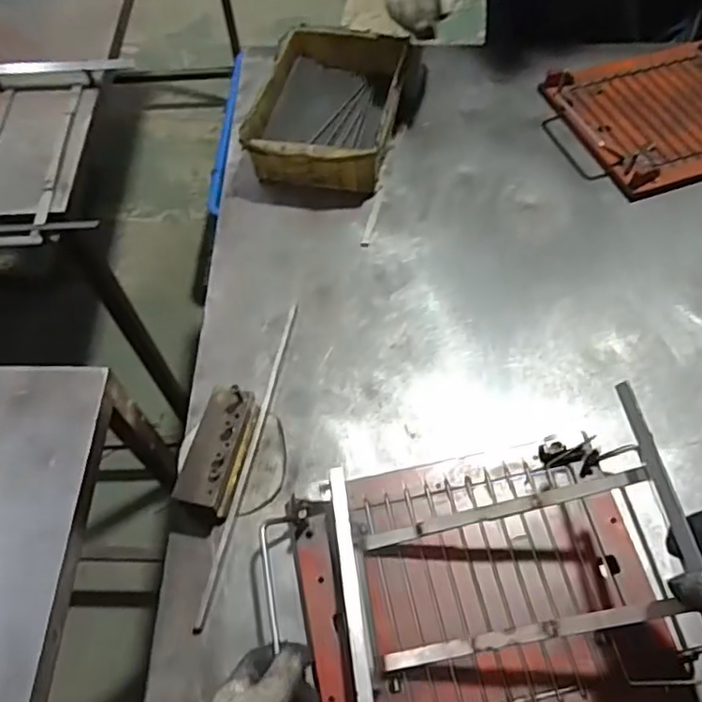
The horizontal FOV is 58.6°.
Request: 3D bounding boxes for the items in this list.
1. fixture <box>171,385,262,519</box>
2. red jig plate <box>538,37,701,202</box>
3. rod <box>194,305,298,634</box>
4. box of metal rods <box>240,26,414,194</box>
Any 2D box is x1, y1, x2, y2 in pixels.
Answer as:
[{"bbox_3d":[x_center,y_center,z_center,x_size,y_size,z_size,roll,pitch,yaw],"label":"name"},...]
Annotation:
[{"bbox_3d":[-0.132,0.097,0.618,0.051,0.052,0.120,12,63,8],"label":"fixture"},{"bbox_3d":[0.454,-0.336,0.866,0.320,0.036,0.250,-19,63,-9],"label":"red jig plate"},{"bbox_3d":[-0.103,0.098,0.642,0.010,0.007,0.351,10,62,7],"label":"rod"},{"bbox_3d":[-0.028,-0.335,0.847,0.180,0.062,0.258,11,63,7],"label":"box of metal rods"}]

